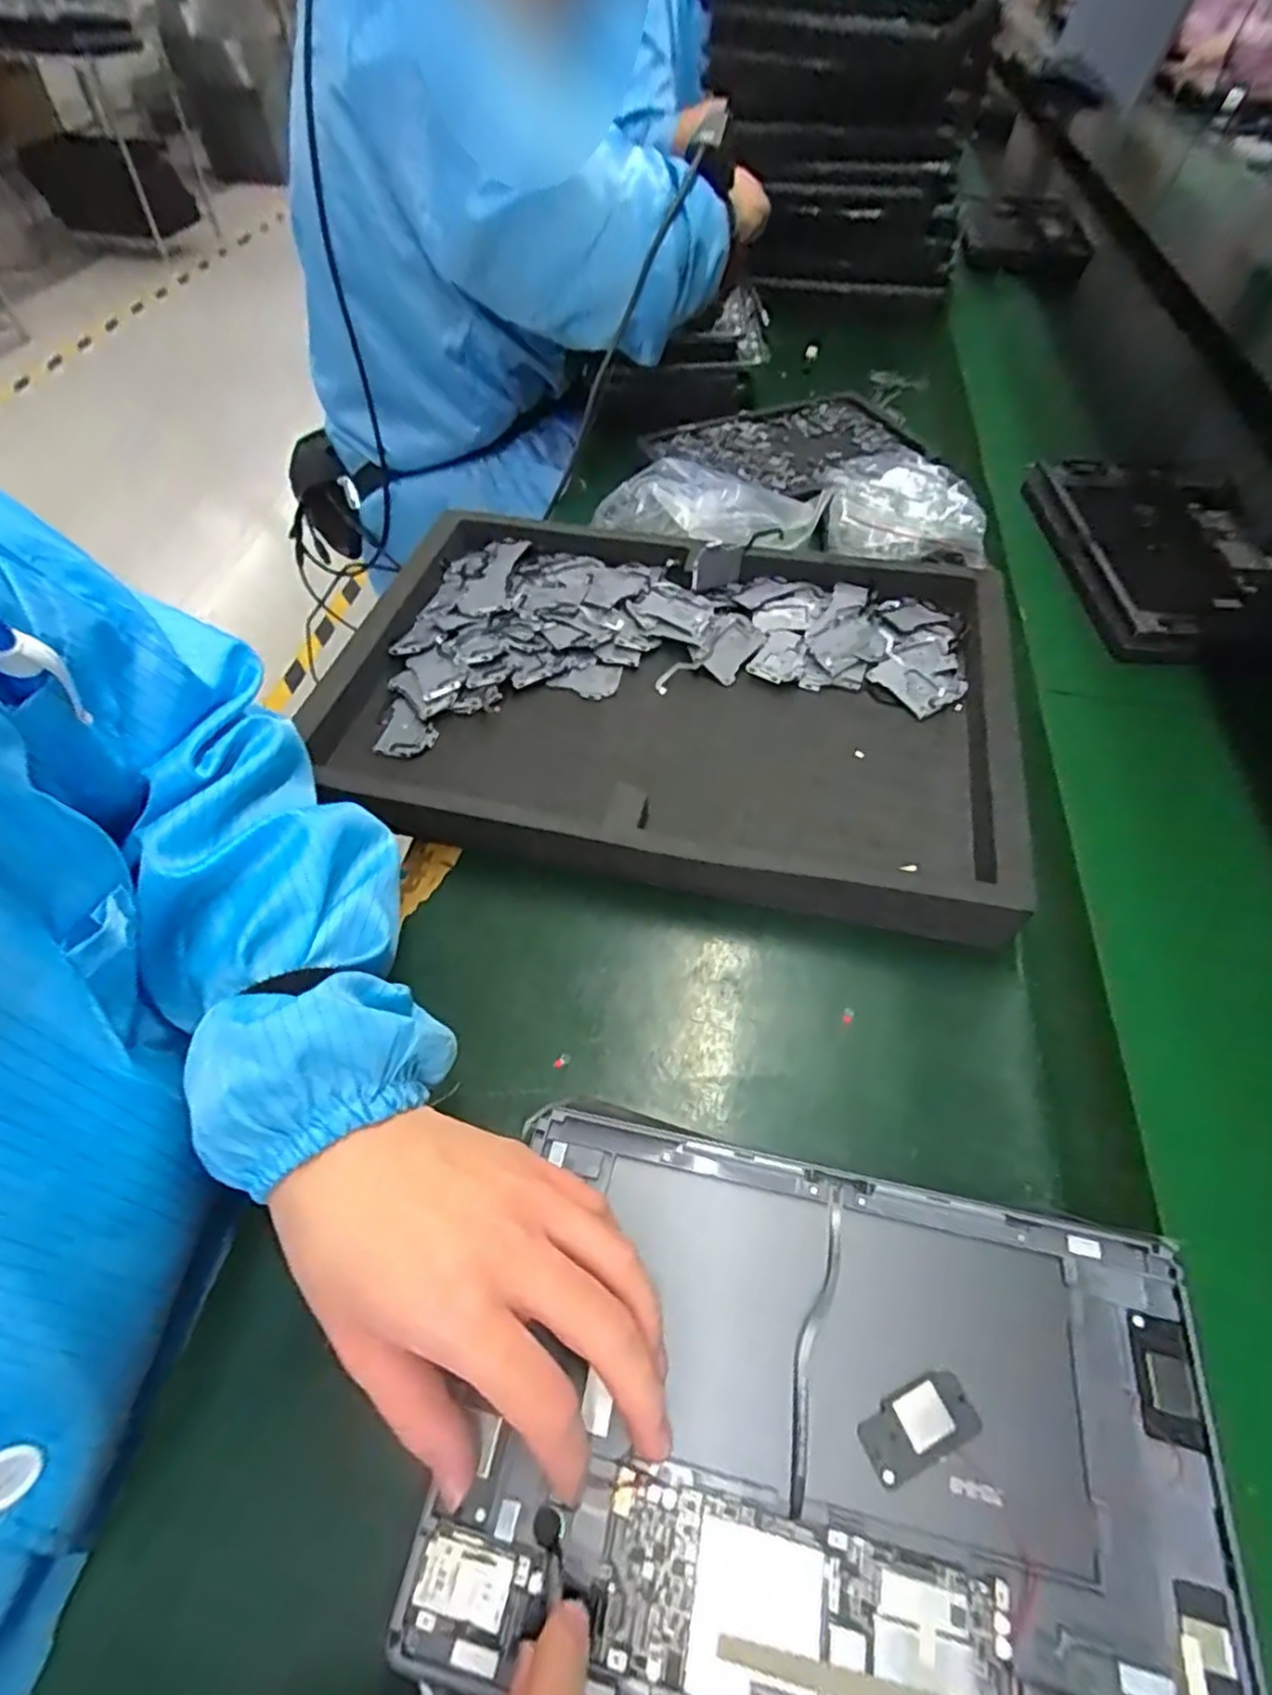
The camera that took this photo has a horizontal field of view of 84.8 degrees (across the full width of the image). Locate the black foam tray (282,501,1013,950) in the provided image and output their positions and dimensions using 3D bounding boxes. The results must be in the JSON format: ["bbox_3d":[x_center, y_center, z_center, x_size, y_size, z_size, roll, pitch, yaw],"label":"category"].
[{"bbox_3d":[0.021,-0.109,0.457,0.428,0.042,0.292,9,56,4],"label":"black foam tray"}]

